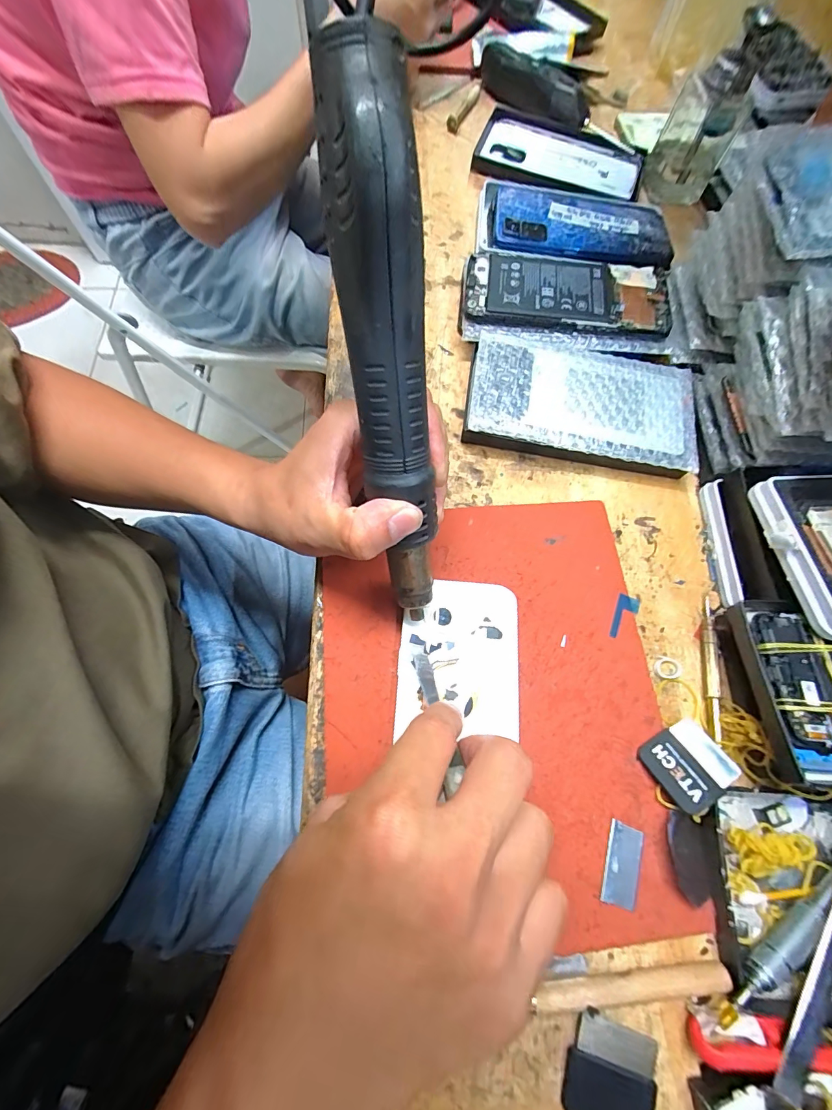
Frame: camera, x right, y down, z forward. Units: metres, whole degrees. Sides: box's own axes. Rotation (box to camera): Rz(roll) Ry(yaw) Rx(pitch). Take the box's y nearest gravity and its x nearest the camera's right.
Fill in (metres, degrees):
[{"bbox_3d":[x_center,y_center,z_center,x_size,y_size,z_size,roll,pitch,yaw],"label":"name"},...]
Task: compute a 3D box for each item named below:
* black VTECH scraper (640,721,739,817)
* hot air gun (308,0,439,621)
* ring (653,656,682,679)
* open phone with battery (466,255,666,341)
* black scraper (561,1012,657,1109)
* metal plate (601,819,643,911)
[{"bbox_3d":[0.154,0.117,0.233,0.040,0.005,0.038,-29,55,-8],"label":"black VTECH scraper"},{"bbox_3d":[-0.011,-0.070,0.190,0.035,0.223,0.048,-7,31,-3],"label":"hot air gun"},{"bbox_3d":[0.160,0.072,0.263,0.016,0.004,0.013,19,70,3],"label":"ring"},{"bbox_3d":[0.120,-0.210,0.332,0.157,0.016,0.070,8,73,1],"label":"open phone with battery"},{"bbox_3d":[0.090,0.241,0.190,0.037,0.007,0.040,16,70,2],"label":"black scraper"},{"bbox_3d":[0.110,0.165,0.221,0.018,0.004,0.037,18,70,3],"label":"metal plate"}]

